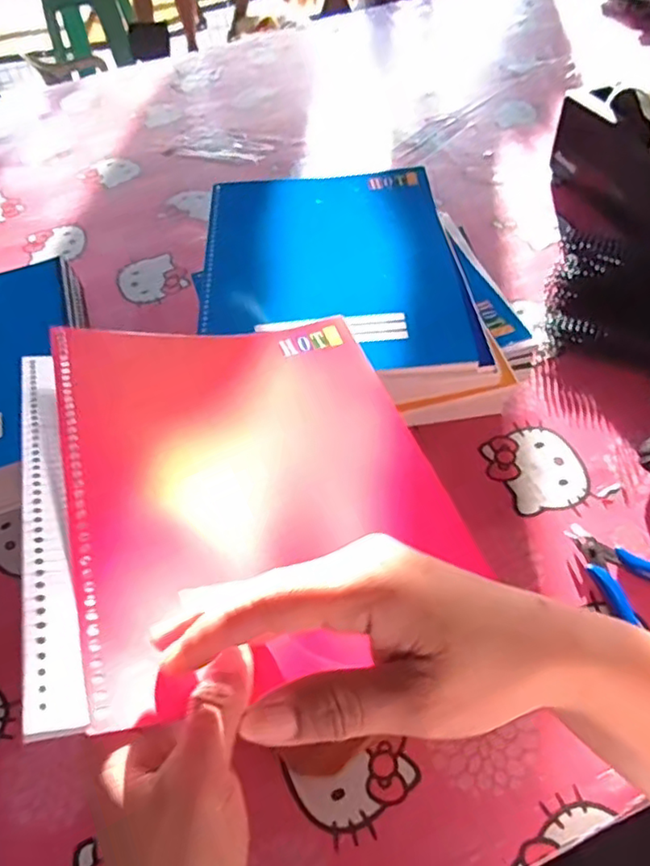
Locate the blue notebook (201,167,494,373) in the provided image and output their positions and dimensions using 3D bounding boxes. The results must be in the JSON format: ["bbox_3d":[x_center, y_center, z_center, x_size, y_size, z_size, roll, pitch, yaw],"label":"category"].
[{"bbox_3d":[0.007,-0.141,0.488,0.204,0.009,0.246,-3,54,0],"label":"blue notebook"}]

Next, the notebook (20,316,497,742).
[{"bbox_3d":[-0.045,0.016,0.328,0.213,0.019,0.242,-4,46,-24],"label":"notebook"}]

